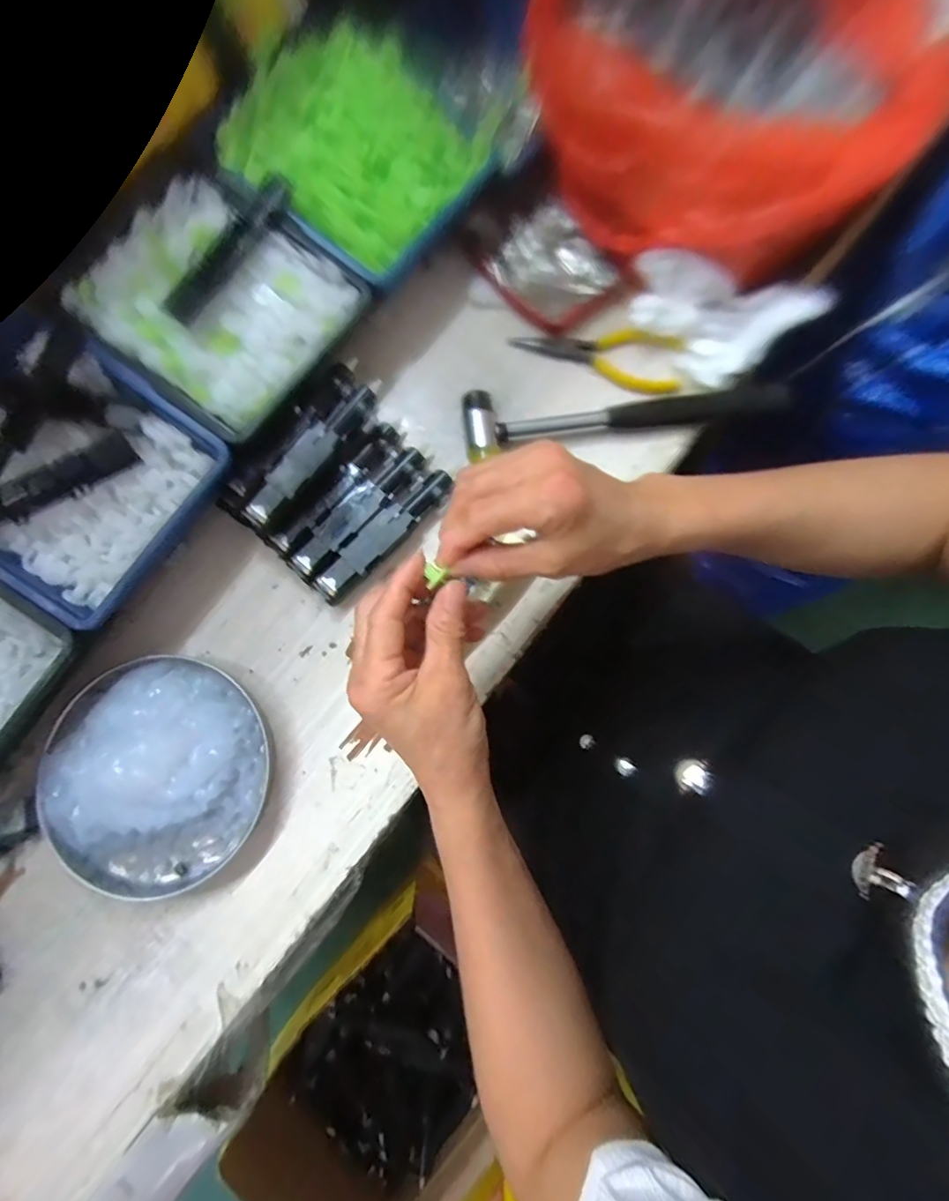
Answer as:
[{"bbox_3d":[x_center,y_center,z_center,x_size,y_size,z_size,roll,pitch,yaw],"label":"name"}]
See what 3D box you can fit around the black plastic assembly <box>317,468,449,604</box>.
[{"bbox_3d":[-0.062,-0.046,0.381,0.026,0.020,0.117,42,82,8],"label":"black plastic assembly"}]

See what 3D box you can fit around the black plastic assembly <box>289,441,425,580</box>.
[{"bbox_3d":[-0.082,-0.062,0.386,0.025,0.018,0.118,40,82,7],"label":"black plastic assembly"}]

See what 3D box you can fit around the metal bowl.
[{"bbox_3d":[-0.205,0.111,0.344,0.133,0.031,0.142,0,79,0],"label":"metal bowl"}]

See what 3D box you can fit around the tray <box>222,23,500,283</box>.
[{"bbox_3d":[-0.081,-0.313,0.375,0.147,0.045,0.144,36,81,7],"label":"tray"}]

